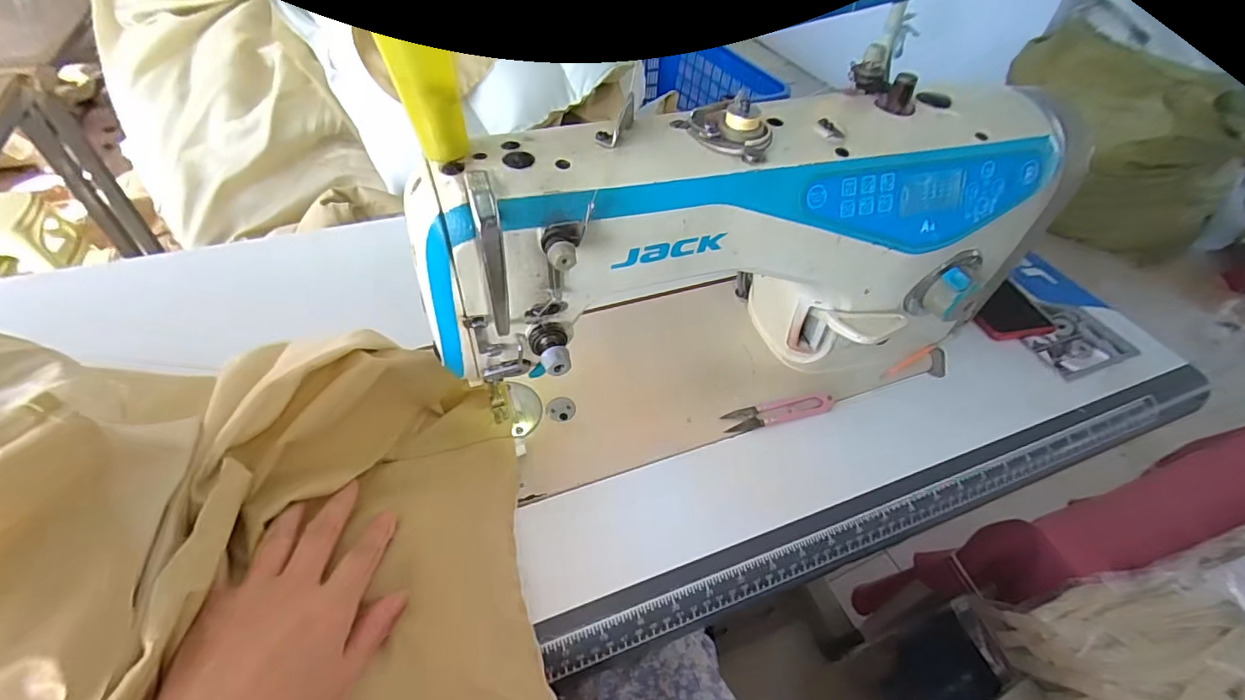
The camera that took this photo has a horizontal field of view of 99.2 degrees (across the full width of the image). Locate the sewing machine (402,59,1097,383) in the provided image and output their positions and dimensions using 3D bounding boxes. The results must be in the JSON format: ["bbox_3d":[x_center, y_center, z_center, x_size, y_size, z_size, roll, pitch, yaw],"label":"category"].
[{"bbox_3d":[0.106,-0.053,0.407,0.480,0.236,0.125,-13,50,-17],"label":"sewing machine"}]

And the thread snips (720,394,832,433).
[{"bbox_3d":[0.137,0.053,0.462,0.100,0.006,0.023,-8,49,-13],"label":"thread snips"}]

